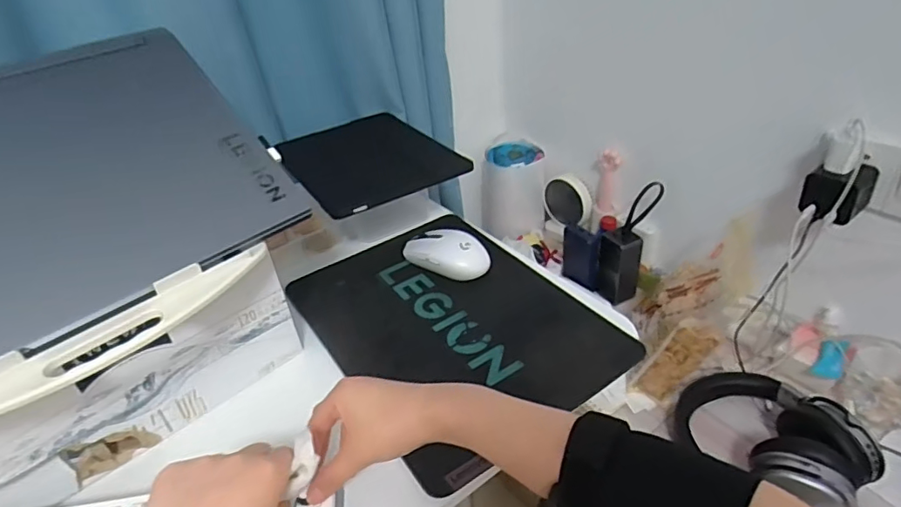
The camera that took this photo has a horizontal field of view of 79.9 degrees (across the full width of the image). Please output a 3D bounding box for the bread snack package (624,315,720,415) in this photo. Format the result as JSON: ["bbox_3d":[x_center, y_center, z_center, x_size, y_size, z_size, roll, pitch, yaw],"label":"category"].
[{"bbox_3d":[0.299,0.156,0.733,0.056,0.168,0.035,24,40,5],"label":"bread snack package"}]

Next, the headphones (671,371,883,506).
[{"bbox_3d":[0.412,0.224,0.679,0.154,0.074,0.212,-24,38,-24],"label":"headphones"}]

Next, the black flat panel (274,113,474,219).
[{"bbox_3d":[-0.121,-0.135,0.745,0.193,0.013,0.284,-23,38,-23],"label":"black flat panel"}]

